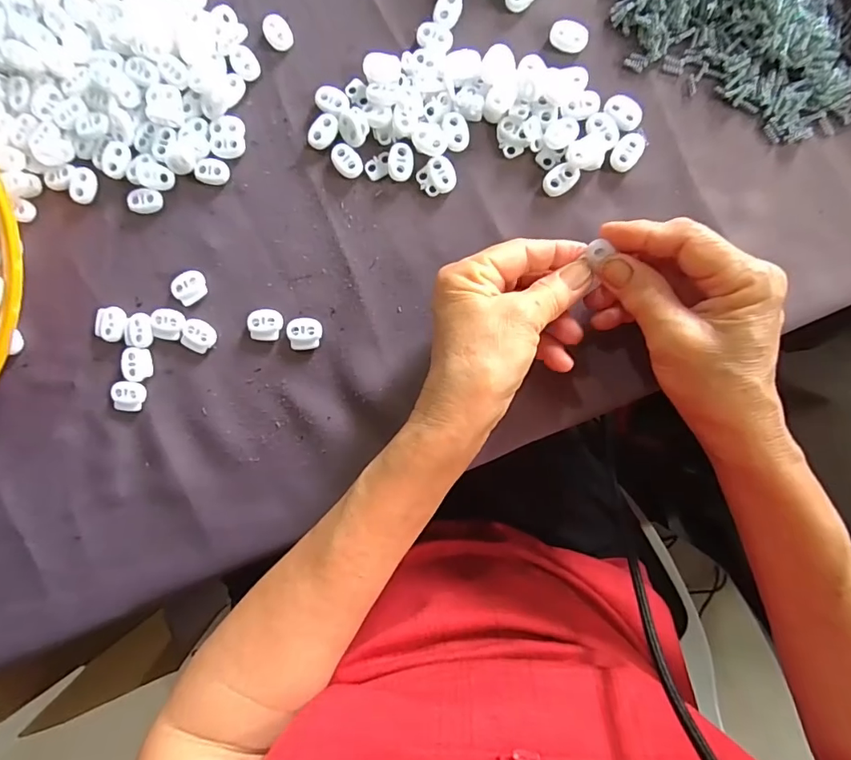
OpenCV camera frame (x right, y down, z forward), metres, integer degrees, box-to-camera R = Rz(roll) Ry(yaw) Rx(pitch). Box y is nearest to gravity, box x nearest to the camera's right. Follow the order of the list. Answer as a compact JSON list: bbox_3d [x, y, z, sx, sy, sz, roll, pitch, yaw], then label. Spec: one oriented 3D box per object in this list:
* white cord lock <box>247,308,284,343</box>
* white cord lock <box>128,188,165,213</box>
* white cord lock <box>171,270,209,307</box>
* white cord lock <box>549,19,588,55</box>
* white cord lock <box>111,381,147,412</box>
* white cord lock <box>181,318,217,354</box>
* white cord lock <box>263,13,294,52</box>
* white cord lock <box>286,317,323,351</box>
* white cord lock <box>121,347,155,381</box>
[{"bbox_3d":[-0.101,-0.035,0.306,0.021,0.006,0.020,3,90,7],"label":"white cord lock"},{"bbox_3d":[-0.182,-0.116,0.315,0.020,0.007,0.015,6,90,7],"label":"white cord lock"},{"bbox_3d":[-0.151,-0.060,0.311,0.021,0.007,0.019,-24,87,6],"label":"white cord lock"},{"bbox_3d":[0.086,-0.205,0.289,0.022,0.004,0.016,27,93,7],"label":"white cord lock"},{"bbox_3d":[-0.192,0.010,0.315,0.020,0.007,0.019,5,90,7],"label":"white cord lock"},{"bbox_3d":[-0.146,-0.028,0.311,0.020,0.005,0.020,25,93,7],"label":"white cord lock"},{"bbox_3d":[-0.094,-0.220,0.308,0.016,0.007,0.021,-25,87,6],"label":"white cord lock"},{"bbox_3d":[-0.076,-0.029,0.304,0.021,0.005,0.020,2,90,7],"label":"white cord lock"},{"bbox_3d":[-0.187,-0.010,0.314,0.018,0.005,0.021,5,90,7],"label":"white cord lock"}]

